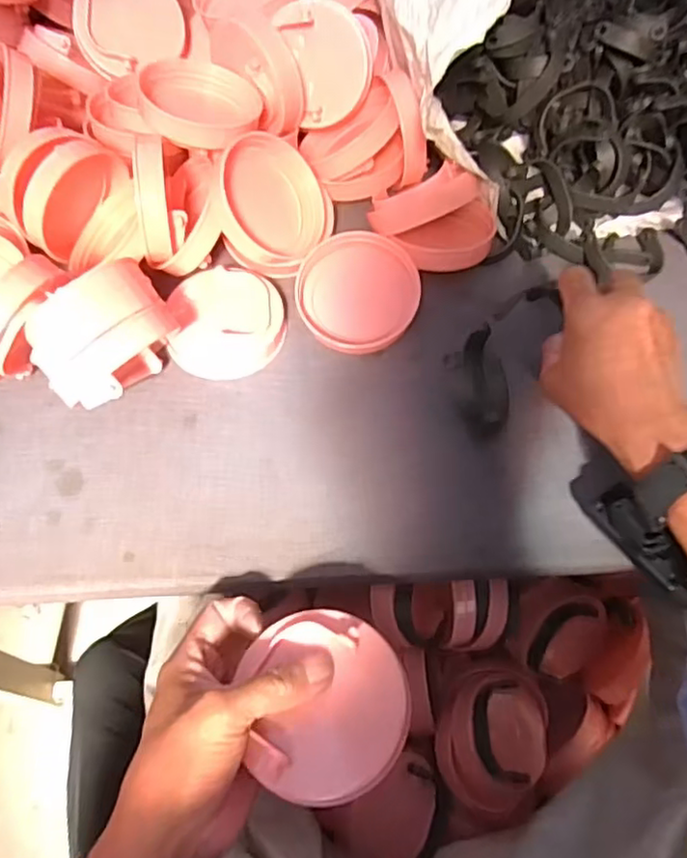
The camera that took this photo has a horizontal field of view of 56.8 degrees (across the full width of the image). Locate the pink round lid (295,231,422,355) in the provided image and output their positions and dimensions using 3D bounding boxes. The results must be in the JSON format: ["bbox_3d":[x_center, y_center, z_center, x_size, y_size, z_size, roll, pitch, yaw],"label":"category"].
[{"bbox_3d":[0.011,-0.110,0.508,0.095,0.014,0.097,-1,86,13],"label":"pink round lid"}]

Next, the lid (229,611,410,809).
[{"bbox_3d":[-0.008,0.143,0.337,0.082,0.014,0.093,-10,62,-6],"label":"lid"}]

